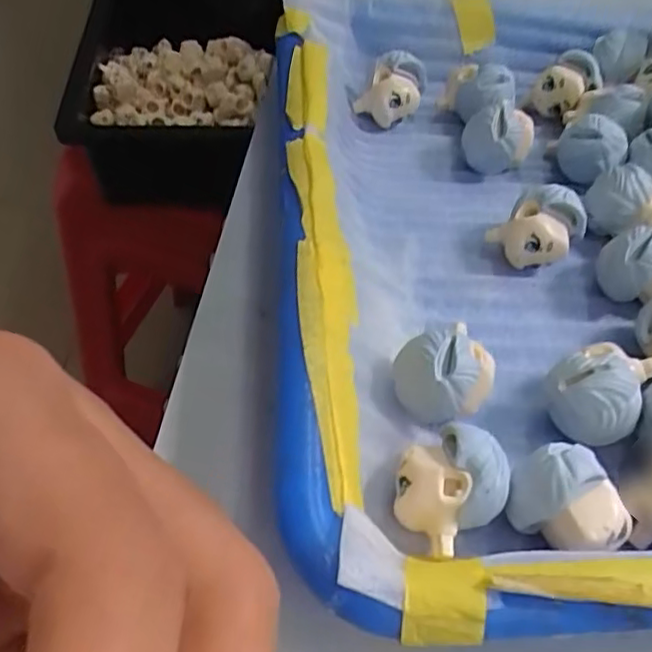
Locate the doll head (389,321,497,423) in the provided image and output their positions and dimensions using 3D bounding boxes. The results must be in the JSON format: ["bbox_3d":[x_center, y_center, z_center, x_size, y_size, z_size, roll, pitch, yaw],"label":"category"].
[{"bbox_3d":[0.031,0.012,0.165,0.025,0.019,0.017,1,50,-2],"label":"doll head"}]

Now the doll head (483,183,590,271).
[{"bbox_3d":[0.067,-0.032,0.208,0.025,0.020,0.021,30,55,18],"label":"doll head"}]

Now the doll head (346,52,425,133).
[{"bbox_3d":[0.024,-0.094,0.256,0.029,0.024,0.027,9,50,4],"label":"doll head"}]

